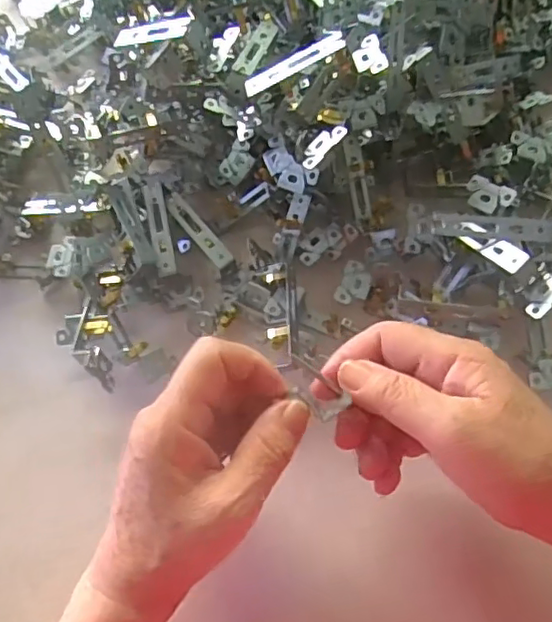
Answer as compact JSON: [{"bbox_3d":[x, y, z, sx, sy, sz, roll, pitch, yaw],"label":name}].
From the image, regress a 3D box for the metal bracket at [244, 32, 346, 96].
[{"bbox_3d":[0.011,-0.157,0.377,0.068,0.007,0.012,-21,65,20],"label":"metal bracket"}]

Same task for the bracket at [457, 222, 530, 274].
[{"bbox_3d":[0.131,-0.040,0.365,0.014,0.005,0.052,-50,42,9],"label":"bracket"}]

